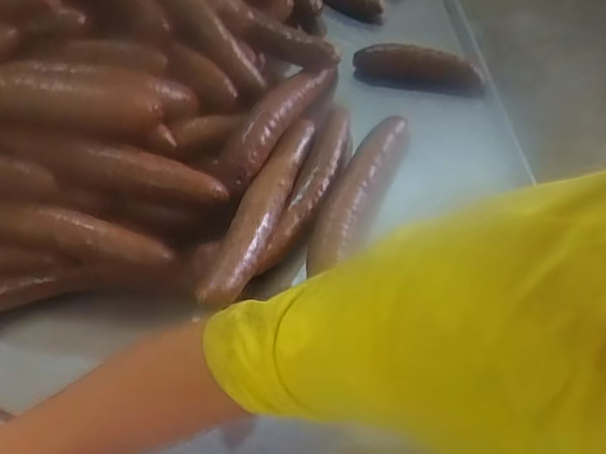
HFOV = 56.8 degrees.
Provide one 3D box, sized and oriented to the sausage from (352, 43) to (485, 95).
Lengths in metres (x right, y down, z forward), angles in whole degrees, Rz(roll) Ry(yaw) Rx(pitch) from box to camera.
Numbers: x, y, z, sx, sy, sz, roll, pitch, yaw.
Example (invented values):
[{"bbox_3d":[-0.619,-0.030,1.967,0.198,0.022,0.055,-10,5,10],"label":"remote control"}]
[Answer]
[{"bbox_3d":[0.141,-0.194,0.689,0.159,0.039,0.038,13,57,7],"label":"sausage"}]

